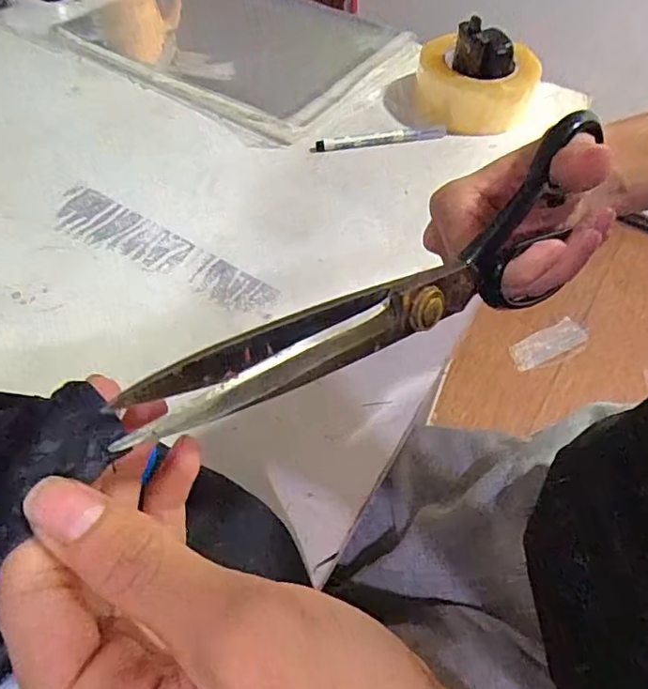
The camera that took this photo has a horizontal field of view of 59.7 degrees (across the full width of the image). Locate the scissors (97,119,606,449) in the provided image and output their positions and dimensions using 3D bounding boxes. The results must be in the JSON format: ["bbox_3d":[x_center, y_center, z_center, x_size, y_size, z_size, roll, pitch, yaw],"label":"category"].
[{"bbox_3d":[0.030,-0.020,0.205,0.218,0.072,0.025,-29,59,-32],"label":"scissors"}]

